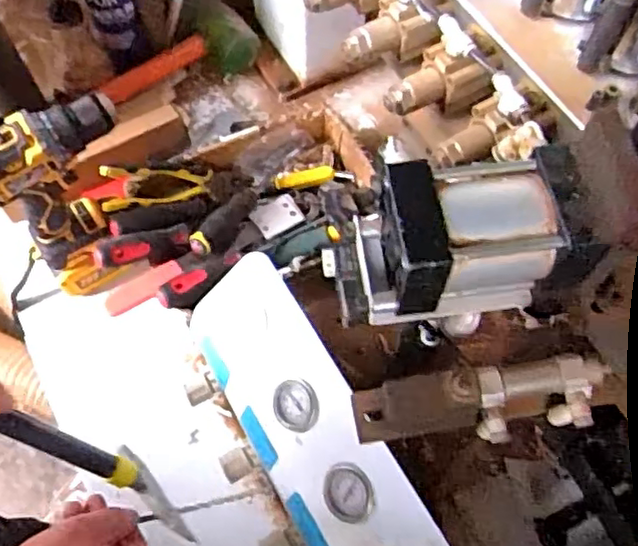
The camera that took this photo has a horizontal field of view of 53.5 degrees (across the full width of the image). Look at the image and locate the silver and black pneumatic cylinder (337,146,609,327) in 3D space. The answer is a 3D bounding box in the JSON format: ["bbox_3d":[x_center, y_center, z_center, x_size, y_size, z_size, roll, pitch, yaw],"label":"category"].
[{"bbox_3d":[0.090,-0.021,0.406,0.148,0.083,0.079,-4,64,-2],"label":"silver and black pneumatic cylinder"}]

